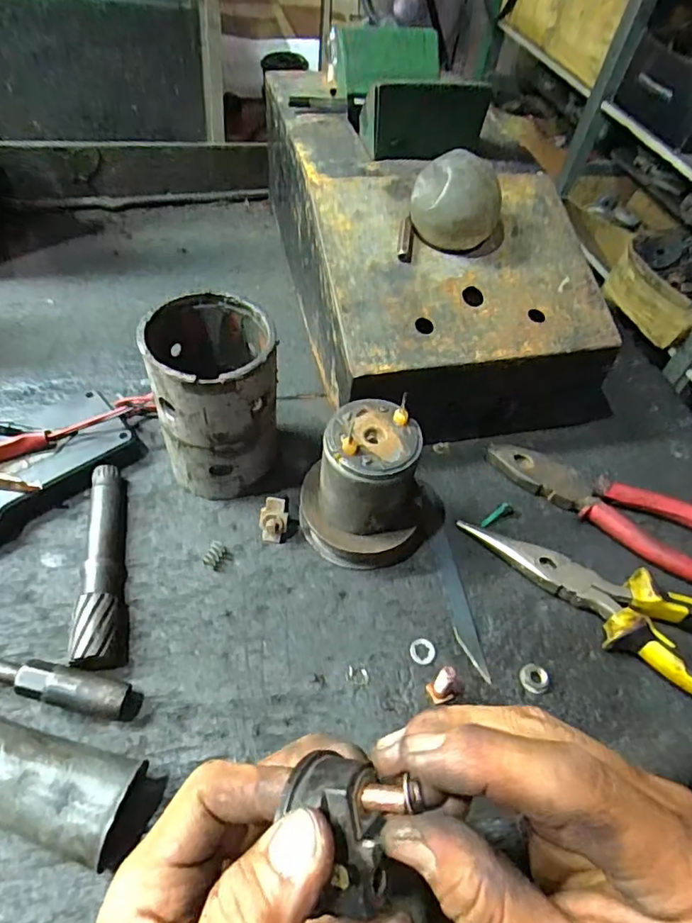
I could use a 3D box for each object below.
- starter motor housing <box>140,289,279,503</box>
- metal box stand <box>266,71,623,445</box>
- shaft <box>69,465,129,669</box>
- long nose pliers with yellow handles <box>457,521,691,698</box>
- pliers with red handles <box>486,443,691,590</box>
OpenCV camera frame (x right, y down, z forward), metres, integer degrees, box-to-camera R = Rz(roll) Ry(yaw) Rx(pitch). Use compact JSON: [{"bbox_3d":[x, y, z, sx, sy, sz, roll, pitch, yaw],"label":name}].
[{"bbox_3d":[-0.073,-0.033,0.321,0.064,0.112,0.066,-2,53,-7],"label":"starter motor housing"},{"bbox_3d":[0.057,-0.144,0.407,0.191,0.133,0.251,-7,54,-11],"label":"metal box stand"},{"bbox_3d":[-0.133,0.054,0.306,0.021,0.020,0.116,-5,53,-9],"label":"shaft"},{"bbox_3d":[0.159,0.083,0.311,0.188,0.026,0.053,30,56,16],"label":"long nose pliers with yellow handles"},{"bbox_3d":[0.188,0.036,0.355,0.194,0.015,0.054,33,57,18],"label":"pliers with red handles"}]

